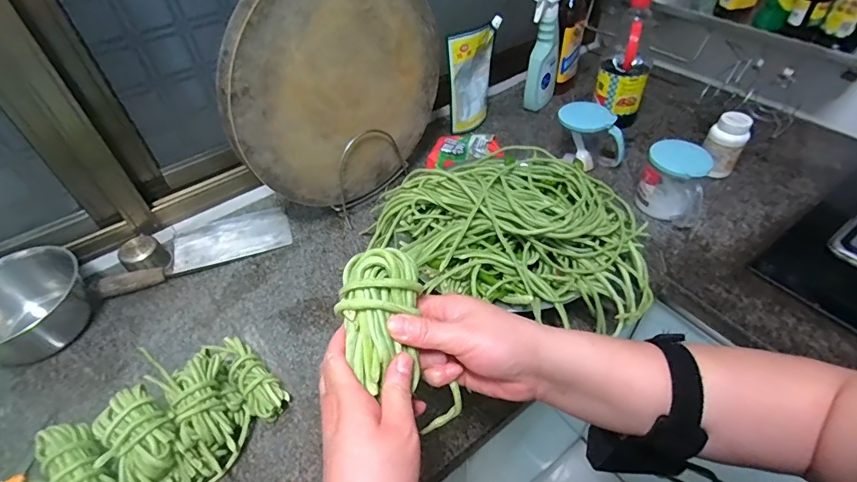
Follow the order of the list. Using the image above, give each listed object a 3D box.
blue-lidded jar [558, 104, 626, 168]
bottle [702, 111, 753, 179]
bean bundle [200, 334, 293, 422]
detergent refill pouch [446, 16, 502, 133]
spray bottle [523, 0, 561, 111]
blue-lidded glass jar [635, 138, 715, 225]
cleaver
[{"bbox_3d":[0.311,-0.205,0.855,0.123,0.104,0.095,-2,46,3],"label":"blue-lidded jar"},{"bbox_3d":[0.531,-0.168,0.795,0.062,0.111,0.062,27,54,27],"label":"bottle"},{"bbox_3d":[-0.233,0.177,0.574,0.044,0.041,0.132,-37,54,-28],"label":"bean bundle"},{"bbox_3d":[0.097,-0.346,0.936,0.043,0.200,0.145,24,52,25],"label":"detergent refill pouch"},{"bbox_3d":[0.248,-0.422,0.961,0.085,0.251,0.054,-29,47,-22],"label":"spray bottle"},{"bbox_3d":[0.412,-0.098,0.744,0.098,0.108,0.101,-2,46,2],"label":"blue-lidded glass jar"},{"bbox_3d":[-0.397,0.003,0.761,0.297,0.034,0.120,-21,48,-15],"label":"cleaver"}]

